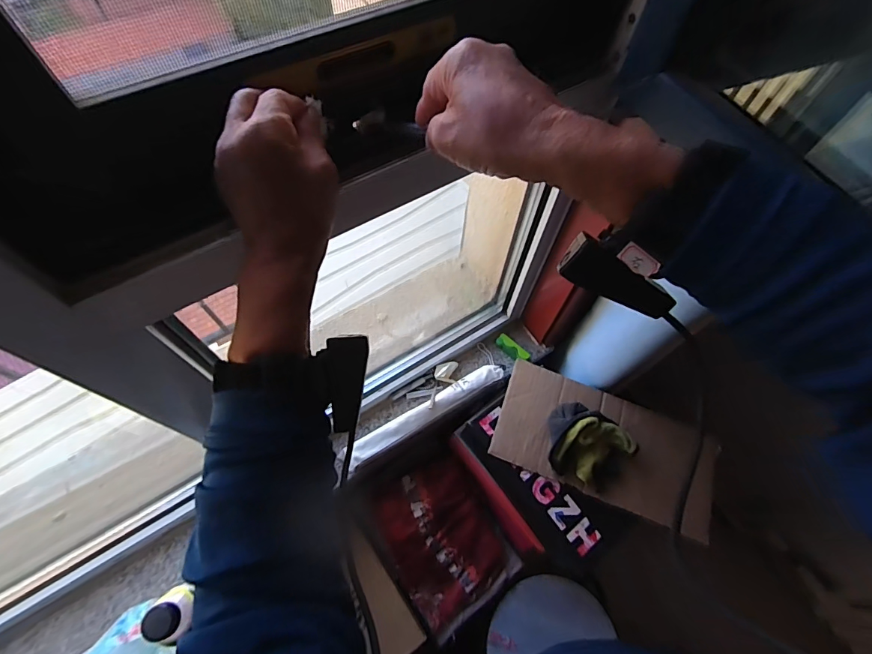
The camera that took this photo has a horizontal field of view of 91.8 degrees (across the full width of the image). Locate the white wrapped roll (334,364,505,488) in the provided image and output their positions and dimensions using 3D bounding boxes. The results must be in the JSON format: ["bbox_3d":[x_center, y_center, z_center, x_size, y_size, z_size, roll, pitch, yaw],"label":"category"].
[{"bbox_3d":[-0.022,0.166,0.818,0.357,0.038,0.048,-29,68,-16],"label":"white wrapped roll"}]

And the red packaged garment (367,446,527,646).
[{"bbox_3d":[0.018,0.440,0.886,0.232,0.044,0.324,-30,83,-19],"label":"red packaged garment"}]

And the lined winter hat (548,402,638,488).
[{"bbox_3d":[0.259,0.201,0.716,0.149,0.066,0.118,21,64,8],"label":"lined winter hat"}]

